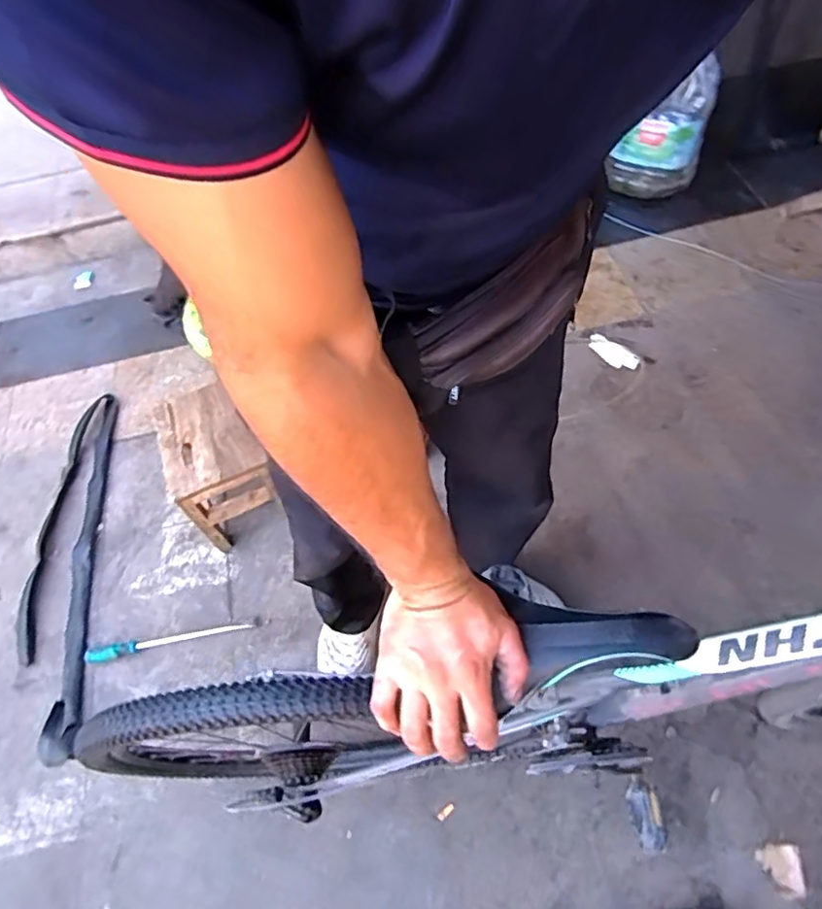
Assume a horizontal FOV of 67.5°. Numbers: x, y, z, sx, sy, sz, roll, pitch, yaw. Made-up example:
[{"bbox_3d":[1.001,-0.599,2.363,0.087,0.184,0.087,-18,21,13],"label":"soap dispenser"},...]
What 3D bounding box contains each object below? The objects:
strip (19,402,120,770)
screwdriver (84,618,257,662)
[{"bbox_3d":[-0.816,0.201,1.459,0.156,0.048,0.877,-11,57,-1],"label":"strip"},{"bbox_3d":[-0.518,0.406,1.349,0.376,0.027,0.032,-11,57,-1],"label":"screwdriver"}]

